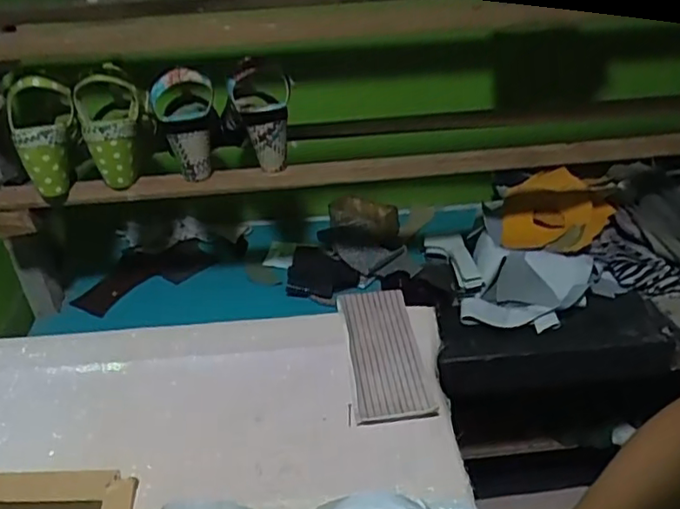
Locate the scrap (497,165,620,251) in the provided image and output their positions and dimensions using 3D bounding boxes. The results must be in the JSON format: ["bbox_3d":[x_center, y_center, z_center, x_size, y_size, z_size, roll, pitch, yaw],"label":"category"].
[{"bbox_3d":[0.347,-0.076,0.993,0.173,0.022,0.154,-2,54,4],"label":"scrap"}]

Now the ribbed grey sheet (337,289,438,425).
[{"bbox_3d":[0.049,0.109,0.681,0.081,0.013,0.178,-3,40,-7],"label":"ribbed grey sheet"}]

